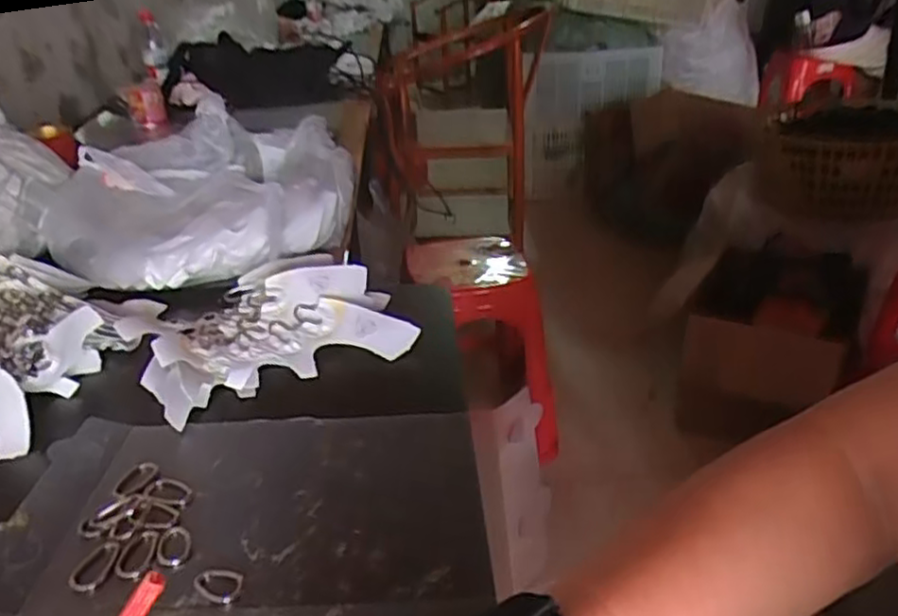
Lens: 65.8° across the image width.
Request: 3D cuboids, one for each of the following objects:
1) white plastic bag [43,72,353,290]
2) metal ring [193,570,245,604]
[{"bbox_3d":[-0.272,-0.137,0.780,0.307,0.102,0.271,-6,29,-8],"label":"white plastic bag"},{"bbox_3d":[-0.129,0.153,0.386,0.027,0.004,0.019,3,29,10],"label":"metal ring"}]

